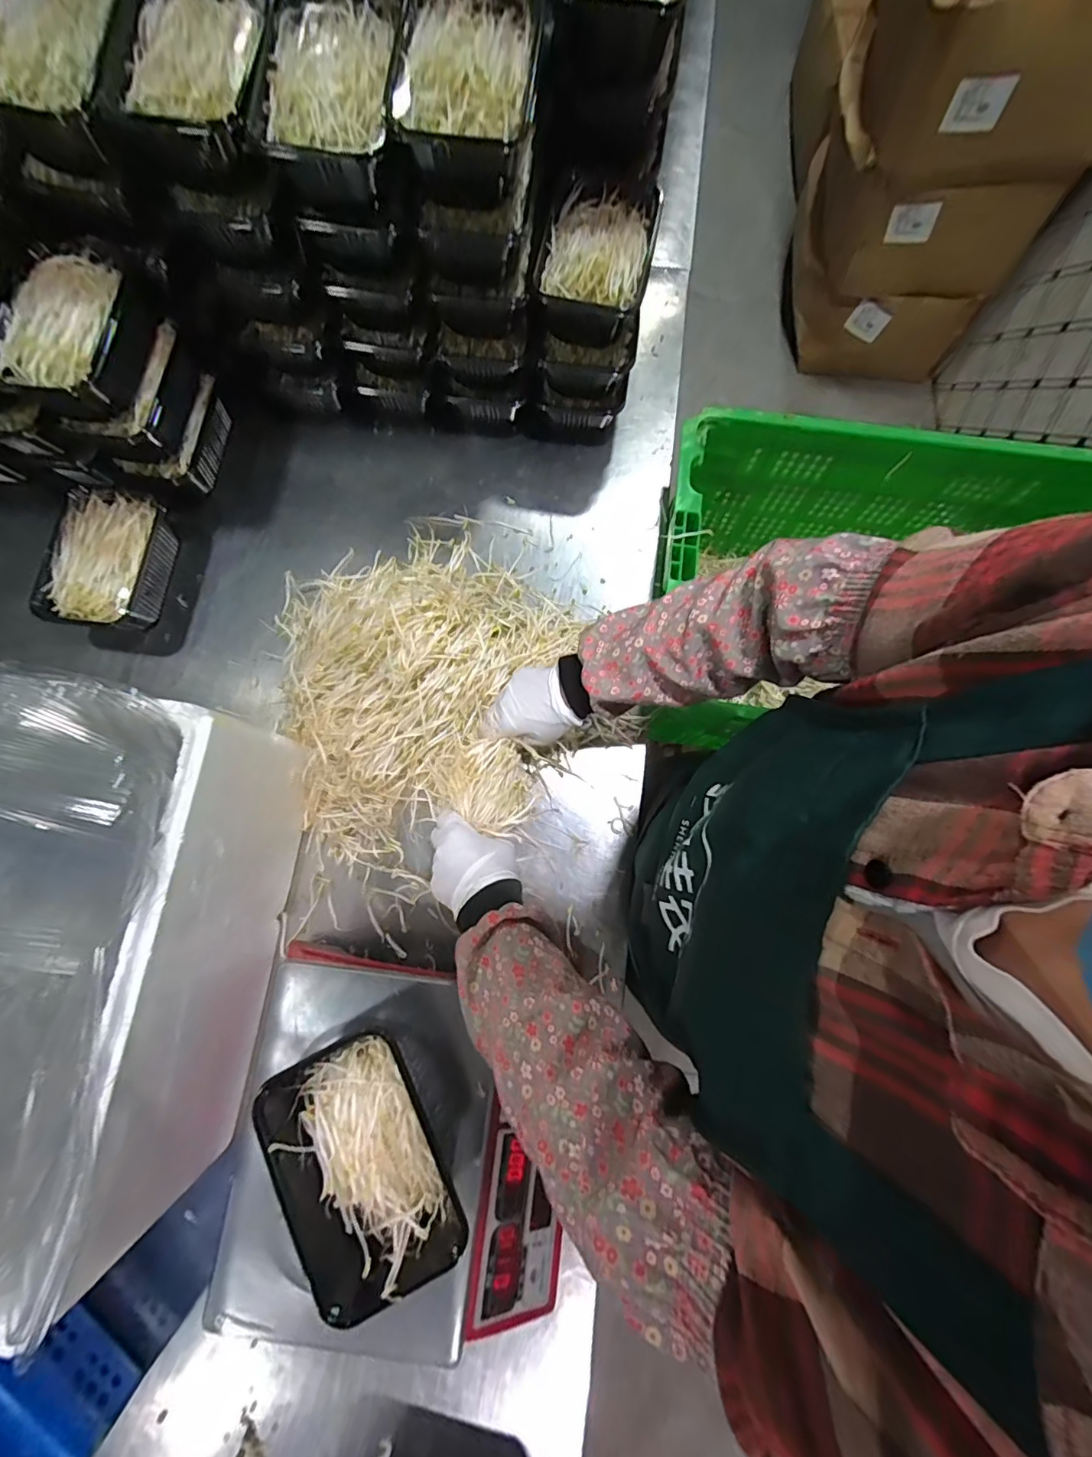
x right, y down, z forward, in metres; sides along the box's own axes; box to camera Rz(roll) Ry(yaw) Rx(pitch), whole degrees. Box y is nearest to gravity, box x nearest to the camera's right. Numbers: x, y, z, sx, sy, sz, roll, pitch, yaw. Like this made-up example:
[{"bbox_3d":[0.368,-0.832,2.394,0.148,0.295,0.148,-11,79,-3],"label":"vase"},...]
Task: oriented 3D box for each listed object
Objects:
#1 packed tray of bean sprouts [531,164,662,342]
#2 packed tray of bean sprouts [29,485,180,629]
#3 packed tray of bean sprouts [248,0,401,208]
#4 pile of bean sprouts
[{"bbox_3d":[0.056,-0.523,0.572,0.120,0.060,0.169,12,79,3],"label":"packed tray of bean sprouts"},{"bbox_3d":[-0.554,-0.208,0.651,0.115,0.072,0.176,14,79,3],"label":"packed tray of bean sprouts"},{"bbox_3d":[-0.193,-0.576,0.465,0.117,0.061,0.184,3,79,1],"label":"packed tray of bean sprouts"},{"bbox_3d":[-0.137,-0.060,0.617,0.349,0.073,0.377,0,79,0],"label":"pile of bean sprouts"}]

